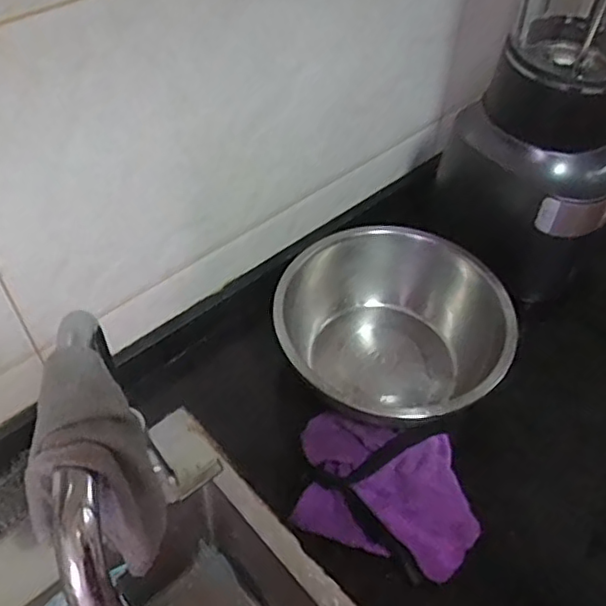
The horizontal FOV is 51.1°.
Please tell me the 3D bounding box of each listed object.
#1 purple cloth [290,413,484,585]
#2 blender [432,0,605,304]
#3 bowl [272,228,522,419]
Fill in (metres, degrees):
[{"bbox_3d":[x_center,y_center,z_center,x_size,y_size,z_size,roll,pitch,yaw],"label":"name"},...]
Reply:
[{"bbox_3d":[0.076,0.187,0.625,0.163,0.045,0.169,-2,51,-4],"label":"purple cloth"},{"bbox_3d":[0.281,-0.256,0.644,0.199,0.392,0.167,18,52,12],"label":"blender"},{"bbox_3d":[0.098,0.038,0.712,0.255,0.137,0.226,-2,51,-4],"label":"bowl"}]

